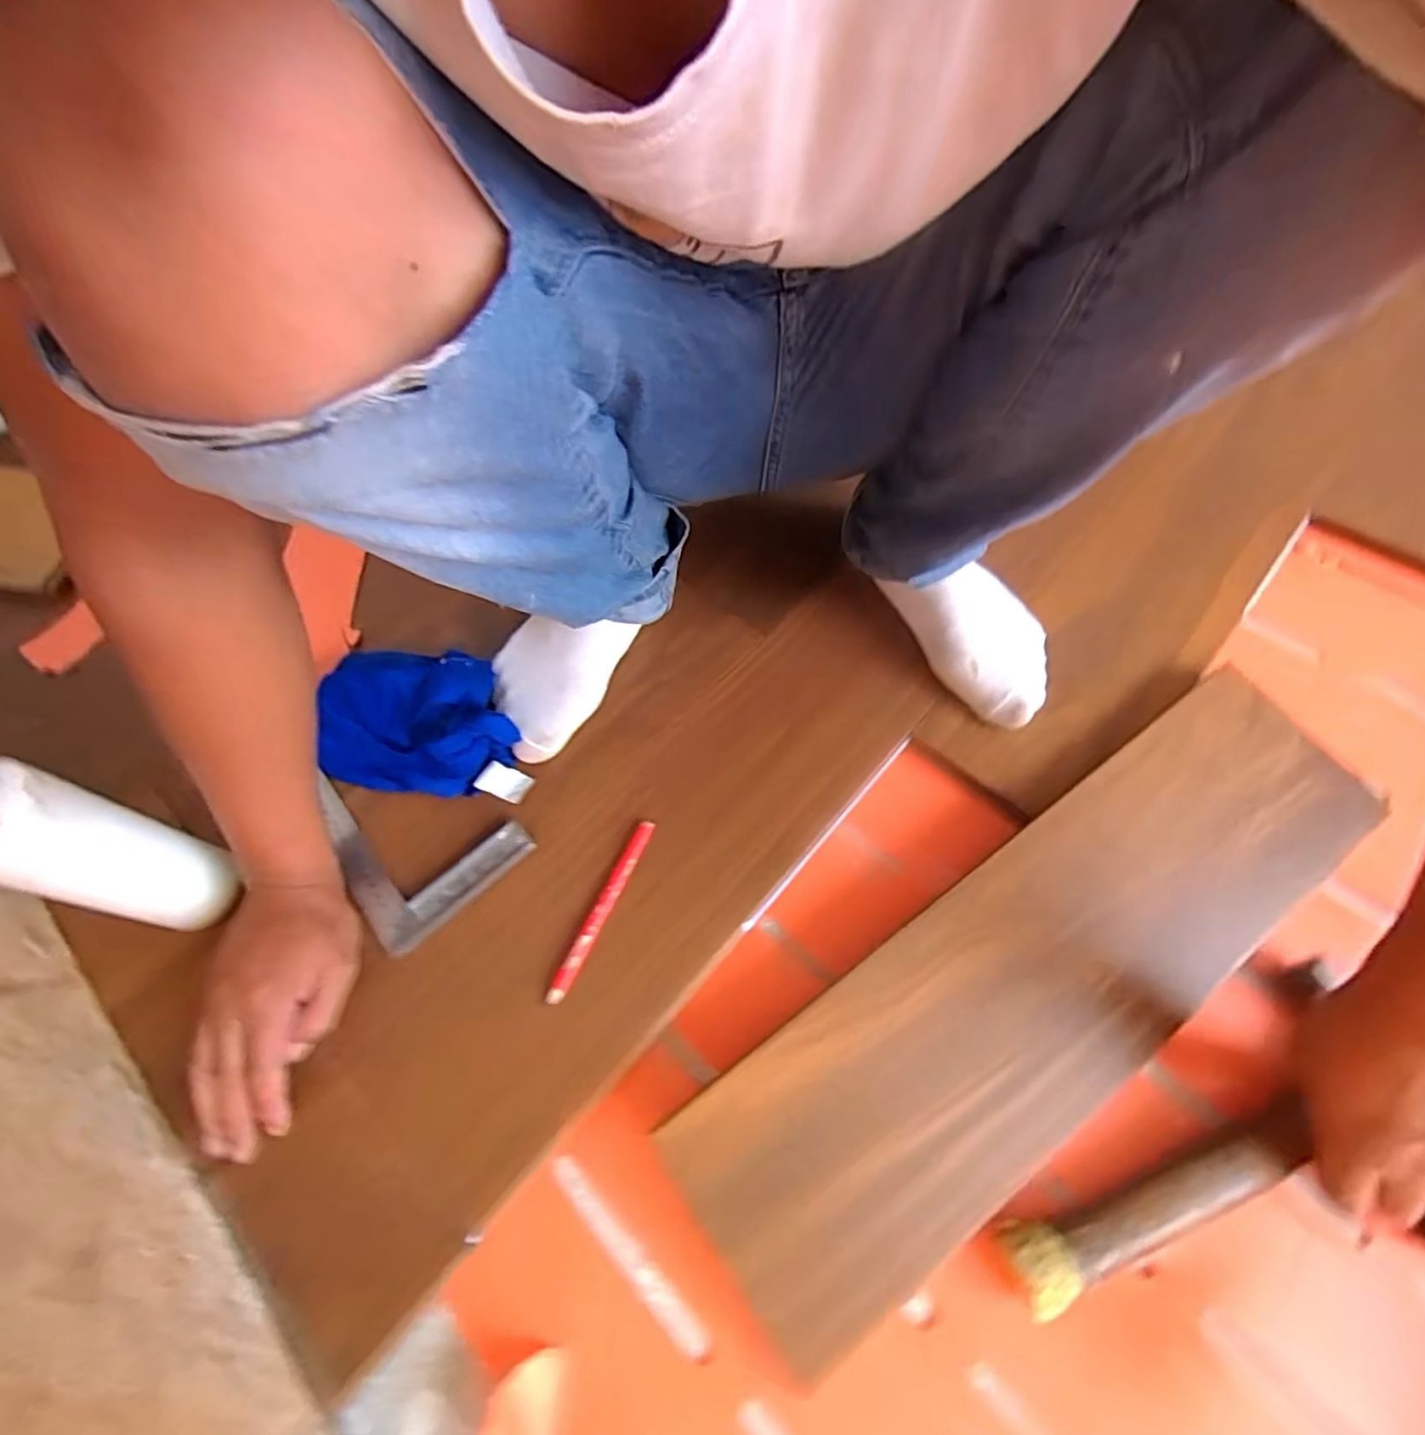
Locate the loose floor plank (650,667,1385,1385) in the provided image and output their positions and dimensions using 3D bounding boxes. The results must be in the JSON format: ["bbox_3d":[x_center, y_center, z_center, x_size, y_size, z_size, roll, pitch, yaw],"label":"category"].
[{"bbox_3d":[0.229,0.166,0.438,0.540,0.014,0.150,-34,74,-14],"label":"loose floor plank"}]

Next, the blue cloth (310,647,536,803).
[{"bbox_3d":[-0.234,0.004,0.536,0.162,0.057,0.117,0,61,3],"label":"blue cloth"}]

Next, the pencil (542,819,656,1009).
[{"bbox_3d":[-0.080,0.140,0.477,0.014,0.009,0.141,21,64,14],"label":"pencil"}]

